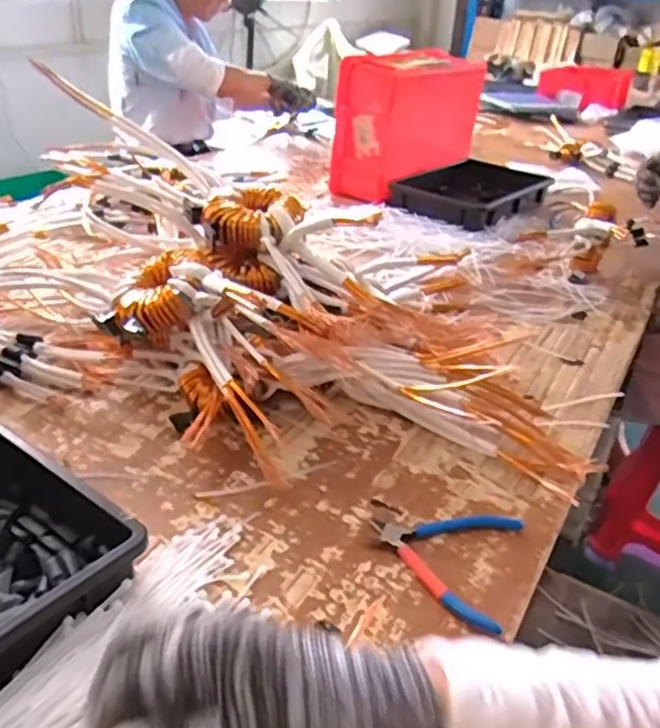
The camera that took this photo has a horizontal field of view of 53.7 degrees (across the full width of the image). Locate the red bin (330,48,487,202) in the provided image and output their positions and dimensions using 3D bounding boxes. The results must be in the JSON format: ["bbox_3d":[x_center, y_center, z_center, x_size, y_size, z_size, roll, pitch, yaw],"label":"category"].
[{"bbox_3d":[0.194,-0.579,1.569,0.156,0.290,0.411,26,39,33],"label":"red bin"}]

